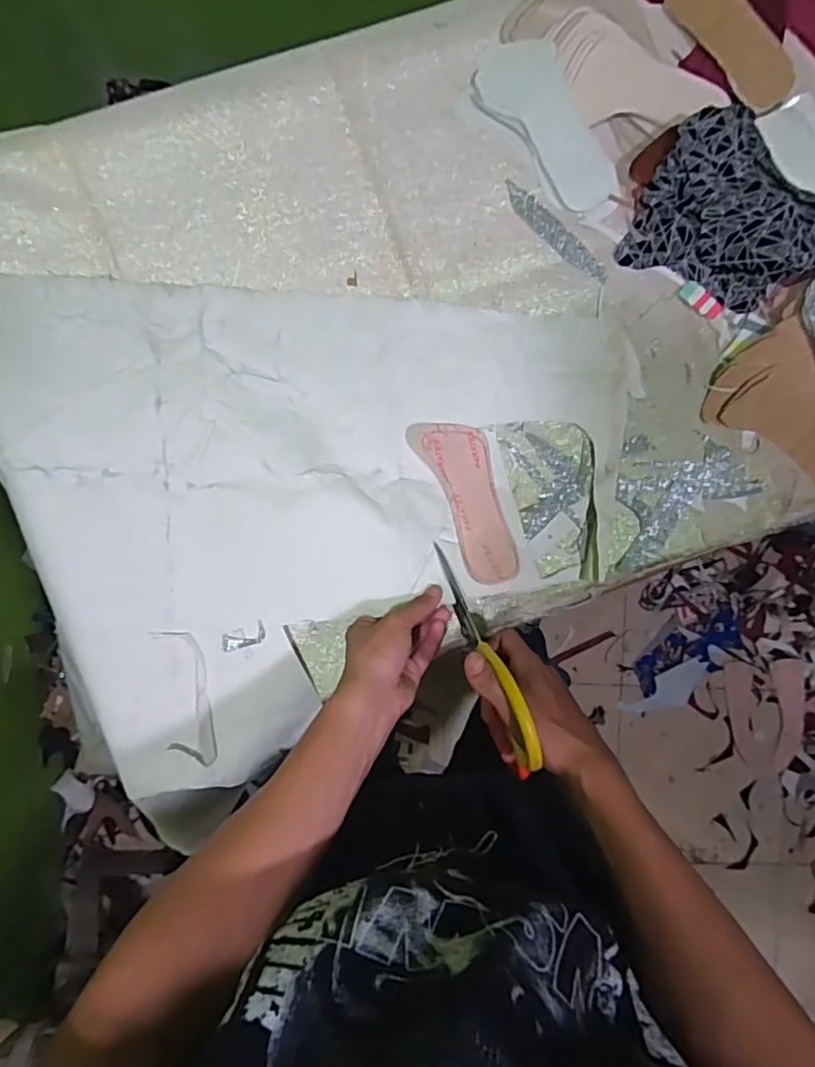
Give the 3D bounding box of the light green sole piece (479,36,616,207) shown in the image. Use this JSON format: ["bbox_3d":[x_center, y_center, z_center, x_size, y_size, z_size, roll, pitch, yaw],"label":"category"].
[{"bbox_3d":[0.142,-0.401,0.590,0.071,0.015,0.177,-38,94,-2],"label":"light green sole piece"}]

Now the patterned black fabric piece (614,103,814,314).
[{"bbox_3d":[0.317,-0.314,0.580,0.172,0.062,0.152,20,90,-4],"label":"patterned black fabric piece"}]

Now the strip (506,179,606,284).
[{"bbox_3d":[0.148,-0.299,0.603,0.131,0.004,0.025,40,89,-4],"label":"strip"}]

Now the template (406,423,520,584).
[{"bbox_3d":[0.065,-0.036,0.583,0.069,0.023,0.169,-21,82,-17],"label":"template"}]

